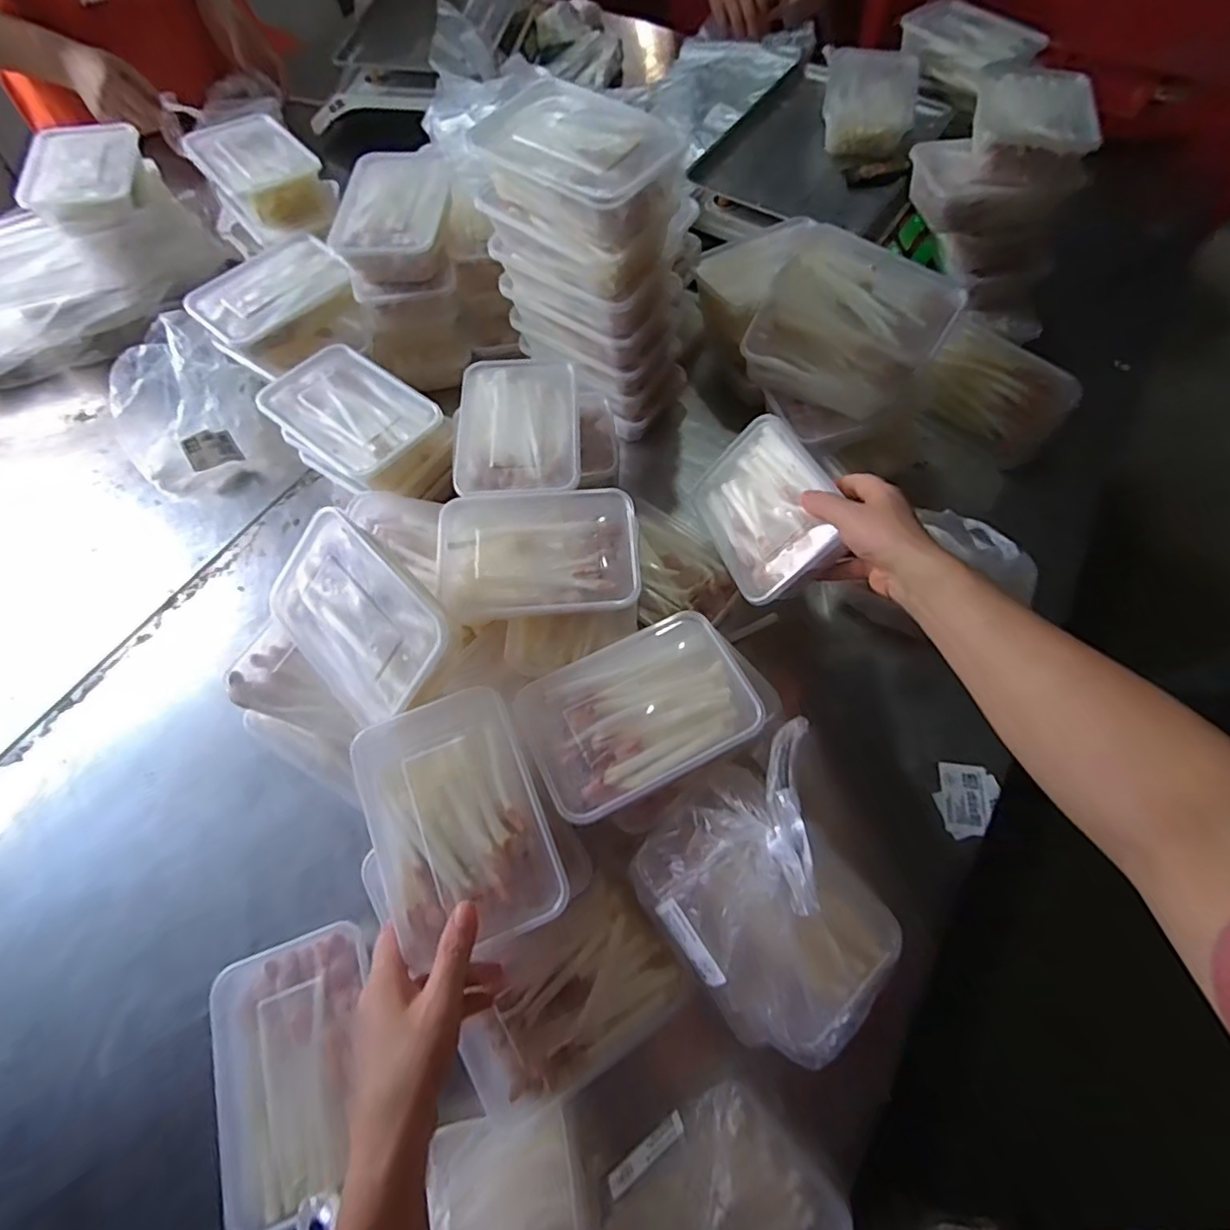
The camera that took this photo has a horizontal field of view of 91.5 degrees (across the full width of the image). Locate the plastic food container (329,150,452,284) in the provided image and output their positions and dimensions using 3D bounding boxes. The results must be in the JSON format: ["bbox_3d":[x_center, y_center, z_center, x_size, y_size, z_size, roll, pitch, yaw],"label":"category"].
[{"bbox_3d":[-0.233,-0.431,0.652,0.114,0.053,0.154,1,64,2],"label":"plastic food container"}]

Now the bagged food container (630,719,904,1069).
[{"bbox_3d":[0.110,0.186,0.389,0.145,0.078,0.166,-31,67,-13],"label":"bagged food container"}]

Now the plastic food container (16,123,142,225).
[{"bbox_3d":[-0.594,-0.494,0.673,0.110,0.039,0.135,-13,65,-5],"label":"plastic food container"}]

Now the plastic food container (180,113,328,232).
[{"bbox_3d":[-0.409,-0.505,0.704,0.112,0.071,0.156,-39,69,-16],"label":"plastic food container"}]

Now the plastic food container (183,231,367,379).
[{"bbox_3d":[-0.371,-0.337,0.675,0.125,0.071,0.158,41,72,19],"label":"plastic food container"}]

